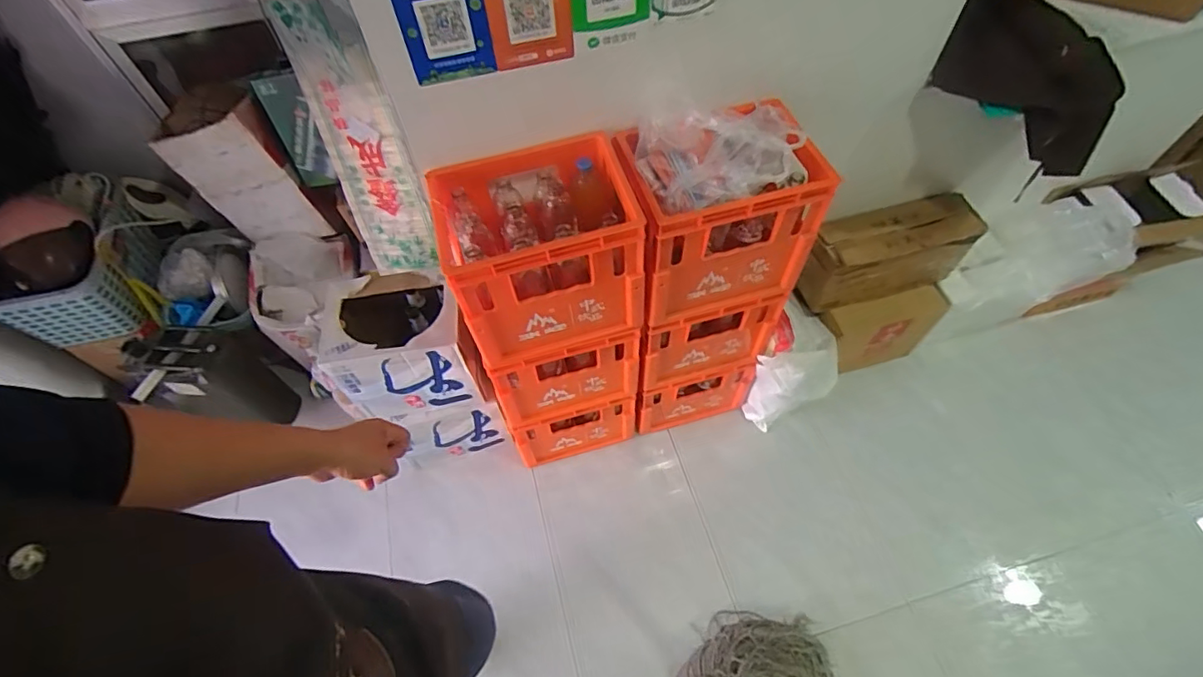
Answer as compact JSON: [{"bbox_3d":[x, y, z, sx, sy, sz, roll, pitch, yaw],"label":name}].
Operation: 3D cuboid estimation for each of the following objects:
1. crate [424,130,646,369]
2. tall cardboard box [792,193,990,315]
[{"bbox_3d":[-0.108,-0.150,0.984,0.321,0.301,0.245,-13,58,-6],"label":"crate"},{"bbox_3d":[0.731,-0.219,1.412,0.433,0.211,0.146,-12,58,-5],"label":"tall cardboard box"}]

